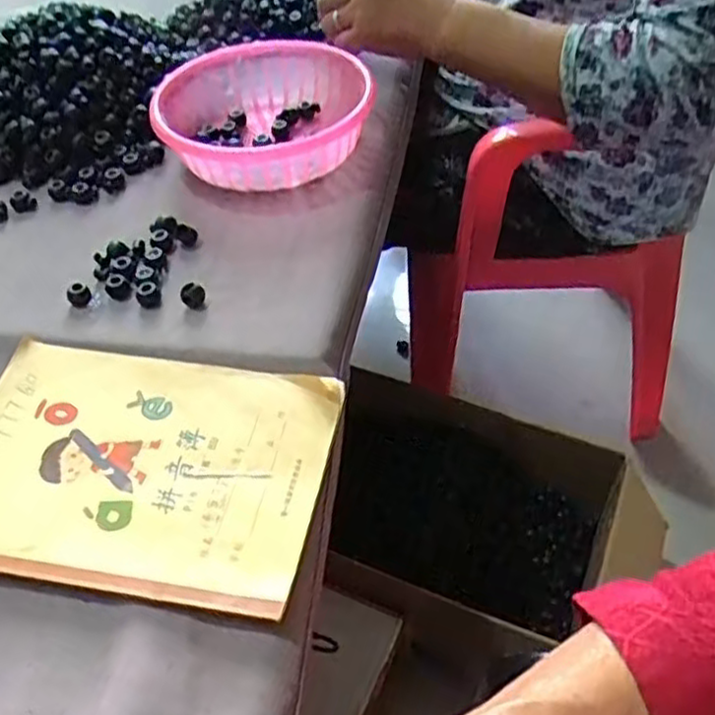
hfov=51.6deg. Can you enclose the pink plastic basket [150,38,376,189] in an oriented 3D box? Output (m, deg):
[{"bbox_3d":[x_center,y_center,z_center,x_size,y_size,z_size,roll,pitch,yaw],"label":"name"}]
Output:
[{"bbox_3d":[-0.071,-0.190,0.576,0.157,0.043,0.157,2,49,6],"label":"pink plastic basket"}]

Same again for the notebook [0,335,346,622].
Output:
[{"bbox_3d":[-0.123,0.057,0.406,0.208,0.006,0.141,7,51,11],"label":"notebook"}]

